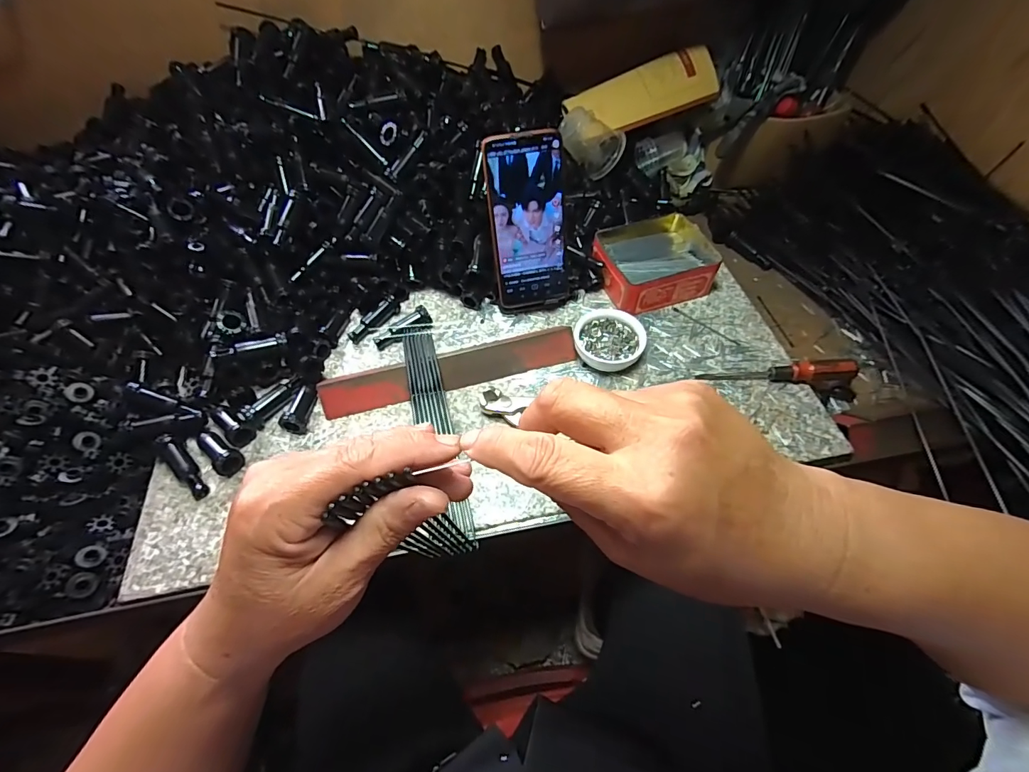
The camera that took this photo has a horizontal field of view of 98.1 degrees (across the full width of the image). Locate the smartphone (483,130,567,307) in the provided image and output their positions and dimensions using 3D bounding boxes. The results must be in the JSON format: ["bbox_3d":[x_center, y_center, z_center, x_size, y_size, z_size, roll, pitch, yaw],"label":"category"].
[{"bbox_3d":[0.014,-0.162,0.460,0.075,0.170,0.009,-9,31,-5],"label":"smartphone"}]

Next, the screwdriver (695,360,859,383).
[{"bbox_3d":[0.263,-0.015,0.450,0.145,0.023,0.019,1,55,2],"label":"screwdriver"}]

